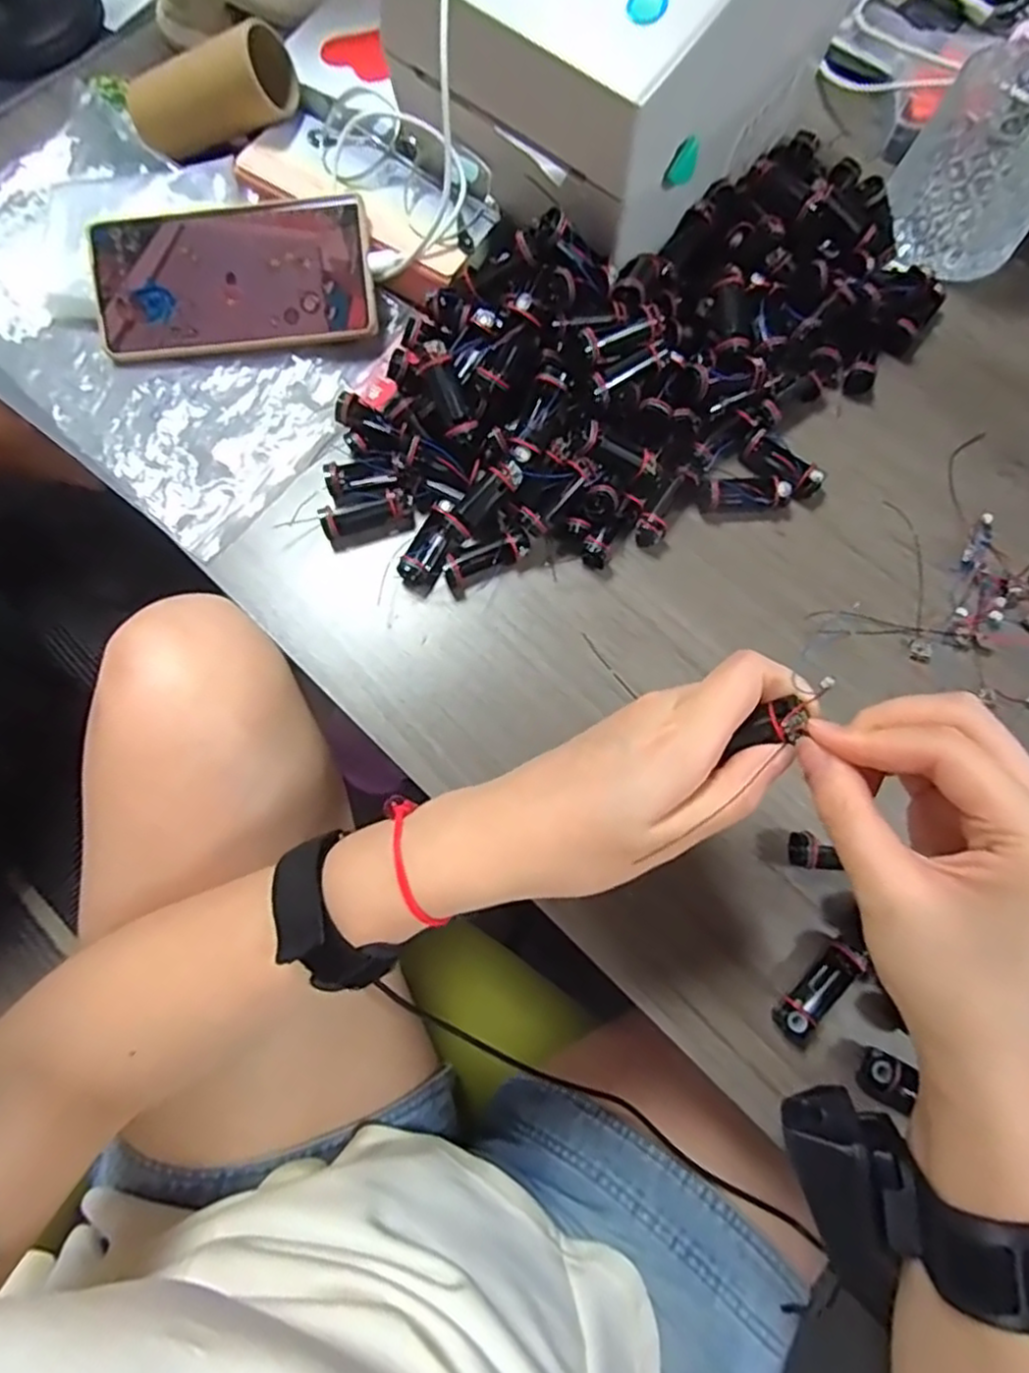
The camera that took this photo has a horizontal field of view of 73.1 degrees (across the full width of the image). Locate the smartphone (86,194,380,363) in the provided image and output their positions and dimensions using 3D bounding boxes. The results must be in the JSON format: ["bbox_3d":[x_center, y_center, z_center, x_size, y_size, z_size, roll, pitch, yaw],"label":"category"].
[{"bbox_3d":[-0.163,-0.238,0.403,0.162,0.008,0.081,-5,99,2],"label":"smartphone"}]

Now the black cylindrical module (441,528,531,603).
[{"bbox_3d":[-0.015,-0.069,0.376,0.048,0.017,0.017,-32,77,-9],"label":"black cylindrical module"}]

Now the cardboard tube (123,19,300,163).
[{"bbox_3d":[-0.186,-0.358,0.419,0.105,0.043,0.038,-14,75,11],"label":"cardboard tube"}]

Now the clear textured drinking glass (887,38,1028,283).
[{"bbox_3d":[0.279,-0.307,0.413,0.085,0.075,0.096,36,77,8],"label":"clear textured drinking glass"}]

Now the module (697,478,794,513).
[{"bbox_3d":[0.127,-0.107,0.385,0.046,0.016,0.015,-1,74,-1],"label":"module"}]

